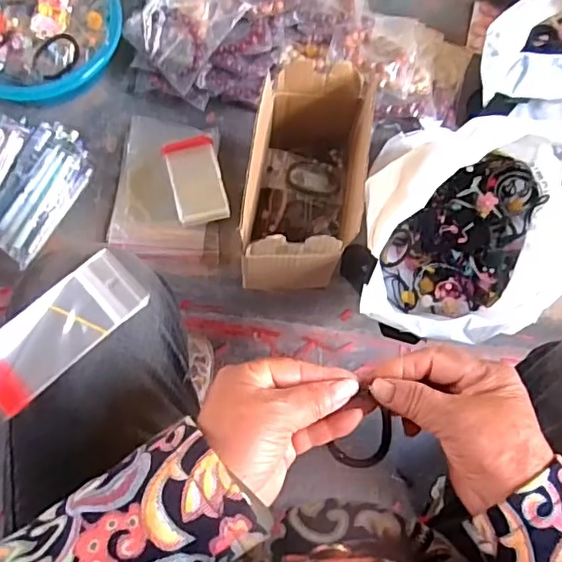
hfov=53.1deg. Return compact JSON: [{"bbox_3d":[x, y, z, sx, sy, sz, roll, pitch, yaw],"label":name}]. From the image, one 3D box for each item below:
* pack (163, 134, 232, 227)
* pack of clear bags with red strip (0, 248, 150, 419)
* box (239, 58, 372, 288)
[{"bbox_3d":[-0.110,-0.132,0.734,0.065,0.011,0.119,-13,73,-6],"label":"pack"},{"bbox_3d":[-0.155,0.034,0.391,0.124,0.014,0.051,-43,95,-19],"label":"pack of clear bags with red strip"},{"bbox_3d":[0.027,-0.109,0.629,0.112,0.144,0.209,7,72,1],"label":"box"}]

